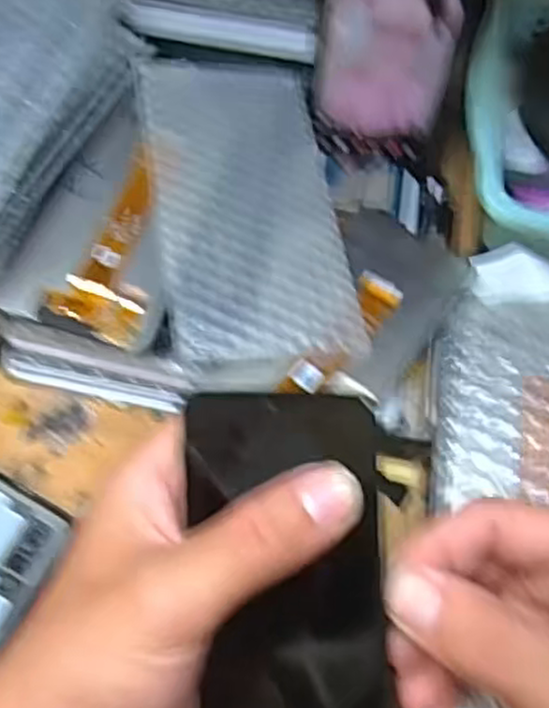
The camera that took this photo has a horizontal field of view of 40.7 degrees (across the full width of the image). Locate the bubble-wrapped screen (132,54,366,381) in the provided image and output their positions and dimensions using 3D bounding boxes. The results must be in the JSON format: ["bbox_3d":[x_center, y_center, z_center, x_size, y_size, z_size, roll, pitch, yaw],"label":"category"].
[{"bbox_3d":[-0.012,-0.077,0.358,0.089,0.018,0.178,-7,60,-9],"label":"bubble-wrapped screen"}]

